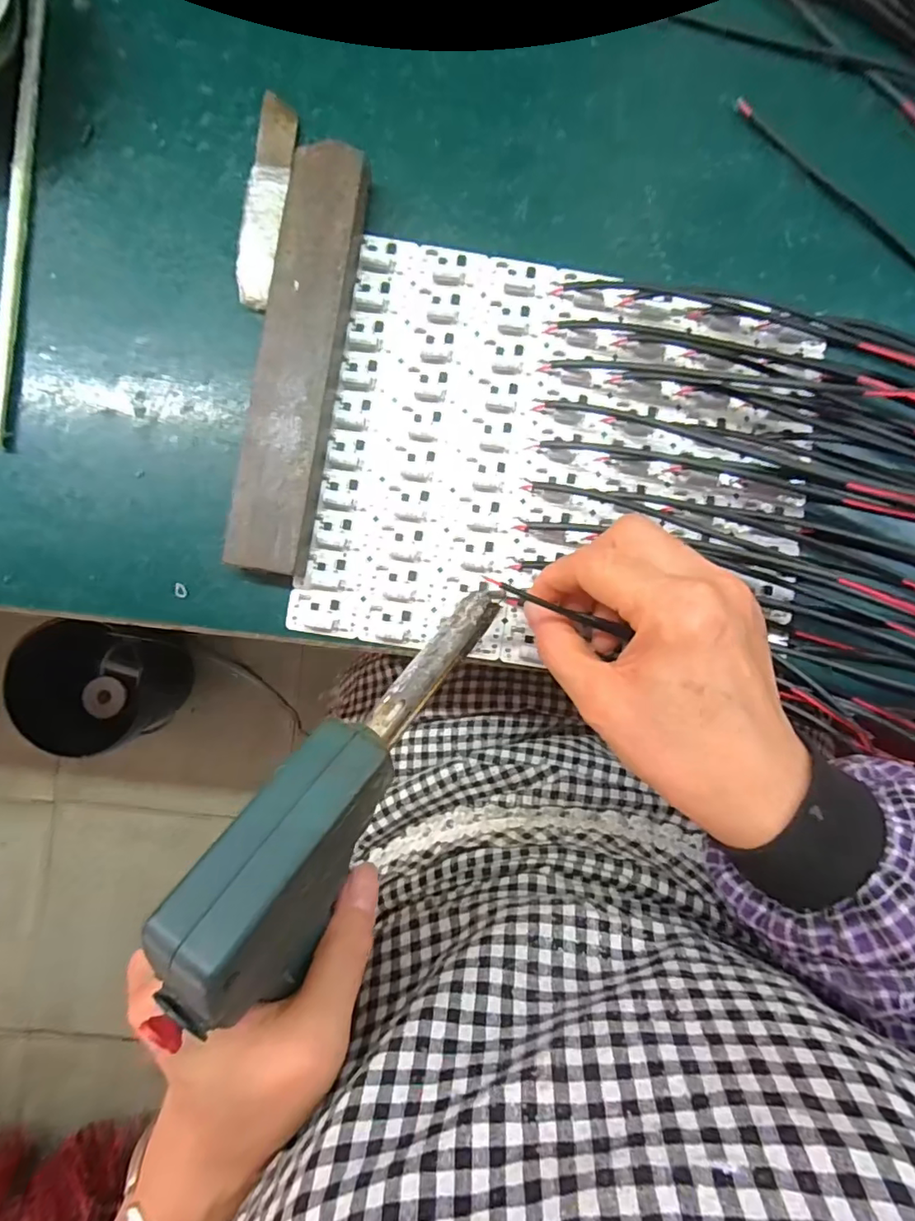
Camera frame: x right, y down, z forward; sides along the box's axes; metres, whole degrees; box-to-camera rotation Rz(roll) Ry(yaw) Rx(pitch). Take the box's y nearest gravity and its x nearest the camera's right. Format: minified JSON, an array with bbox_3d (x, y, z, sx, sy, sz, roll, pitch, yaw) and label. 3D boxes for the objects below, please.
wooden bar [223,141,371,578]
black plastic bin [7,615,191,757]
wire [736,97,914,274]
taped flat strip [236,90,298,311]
[{"bbox_3d":[-0.076,-0.116,0.261,0.037,0.019,0.197,9,88,-1],"label":"wooden bar"},{"bbox_3d":[-0.557,0.120,0.882,0.175,0.194,0.190,8,86,-1],"label":"black plastic bin"},{"bbox_3d":[0.218,-0.196,0.283,0.193,0.006,0.012,43,88,0],"label":"wire"},{"bbox_3d":[-0.092,-0.198,0.266,0.020,0.010,0.106,8,88,-1],"label":"taped flat strip"}]

